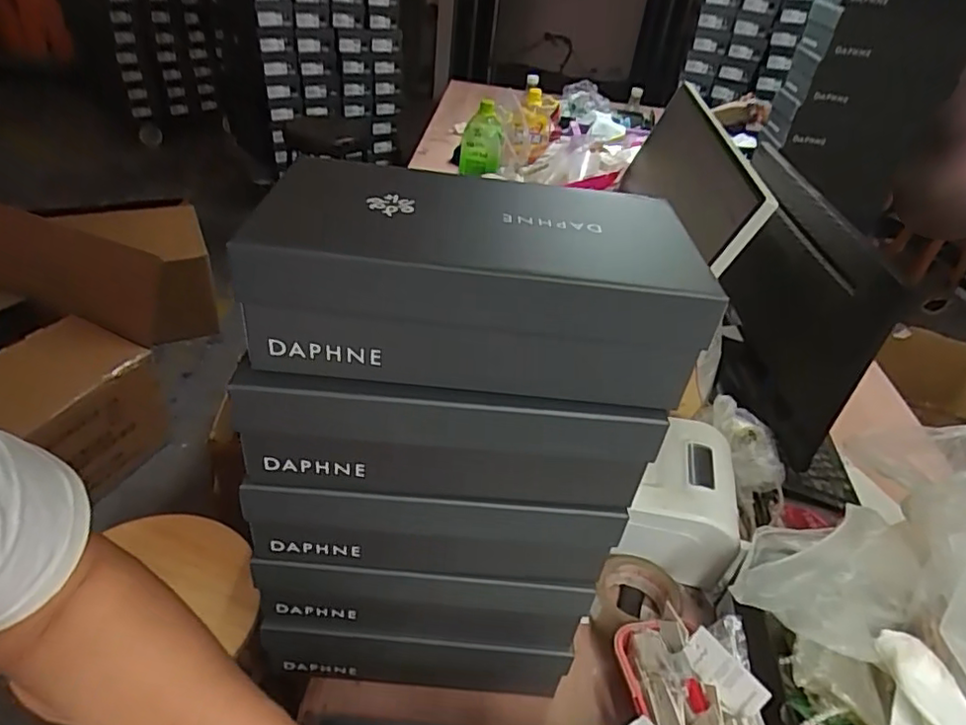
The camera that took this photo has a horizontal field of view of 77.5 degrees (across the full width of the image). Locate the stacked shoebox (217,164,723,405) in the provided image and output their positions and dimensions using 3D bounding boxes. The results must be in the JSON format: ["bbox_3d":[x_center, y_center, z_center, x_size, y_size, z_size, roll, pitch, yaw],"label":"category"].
[{"bbox_3d":[-0.002,-0.062,0.441,0.298,0.097,0.153,5,37,-4],"label":"stacked shoebox"}]

